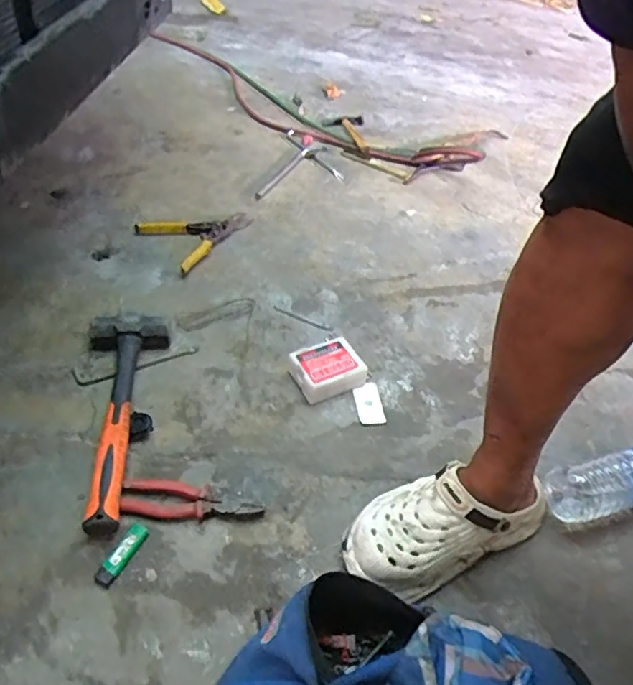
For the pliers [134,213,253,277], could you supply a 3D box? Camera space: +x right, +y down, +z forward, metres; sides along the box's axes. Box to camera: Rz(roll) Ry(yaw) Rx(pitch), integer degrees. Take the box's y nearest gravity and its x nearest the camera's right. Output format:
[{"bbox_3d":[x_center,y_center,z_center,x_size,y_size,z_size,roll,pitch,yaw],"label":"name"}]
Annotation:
[{"bbox_3d":[-0.238,-0.235,1.181,0.216,0.015,0.165,-31,56,-31],"label":"pliers"}]

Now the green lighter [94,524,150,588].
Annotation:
[{"bbox_3d":[-0.245,0.266,0.707,0.024,0.013,0.083,23,48,16],"label":"green lighter"}]

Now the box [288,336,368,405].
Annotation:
[{"bbox_3d":[0.016,0.042,0.931,0.108,0.043,0.093,-23,52,-25],"label":"box"}]

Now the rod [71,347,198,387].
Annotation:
[{"bbox_3d":[-0.294,0.040,0.925,0.200,0.013,0.043,-12,48,-17],"label":"rod"}]

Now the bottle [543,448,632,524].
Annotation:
[{"bbox_3d":[0.441,0.202,0.812,0.243,0.073,0.071,-10,48,-16],"label":"bottle"}]

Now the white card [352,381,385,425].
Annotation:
[{"bbox_3d":[0.084,0.097,0.914,0.043,0.009,0.072,-5,47,-11],"label":"white card"}]

